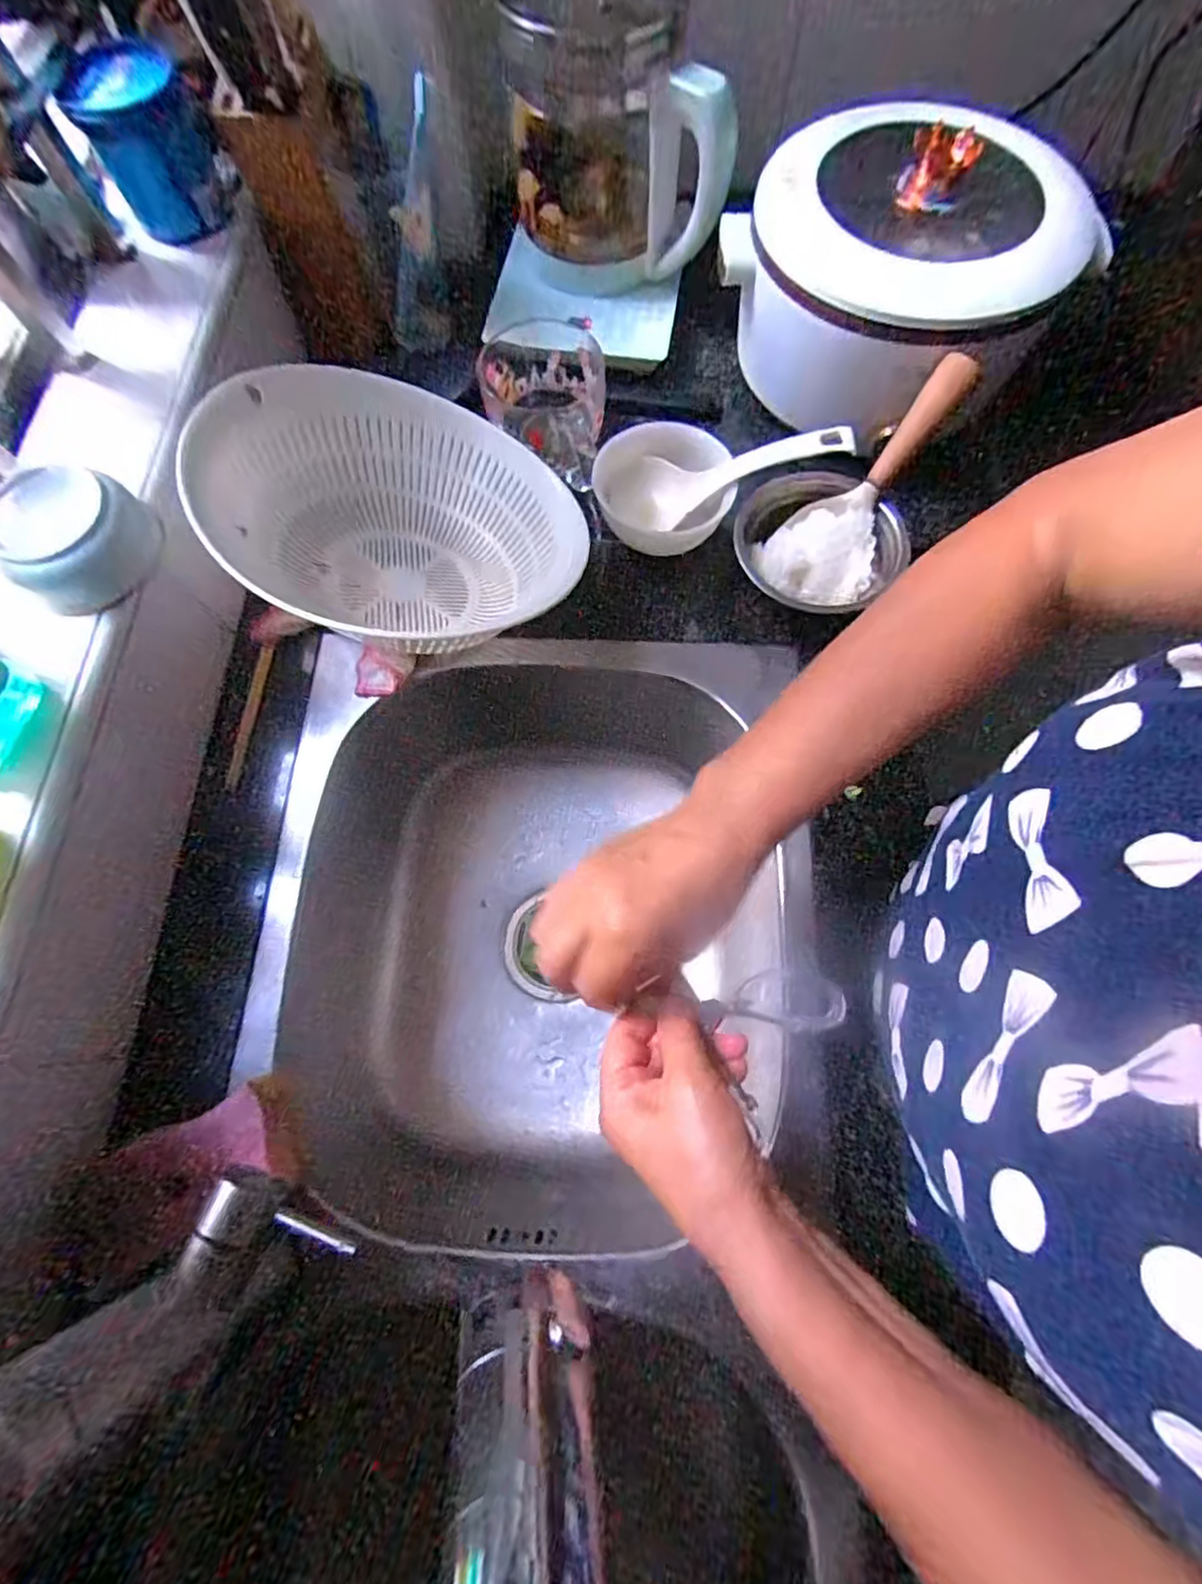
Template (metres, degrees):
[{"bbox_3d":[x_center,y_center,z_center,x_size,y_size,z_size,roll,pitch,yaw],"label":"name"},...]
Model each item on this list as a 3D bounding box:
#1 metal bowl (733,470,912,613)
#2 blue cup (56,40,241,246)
[{"bbox_3d":[0.179,-0.204,0.513,0.115,0.058,0.127,-43,76,-13],"label":"metal bowl"},{"bbox_3d":[-0.360,-0.518,0.501,0.087,0.092,0.099,-34,74,-10],"label":"blue cup"}]

